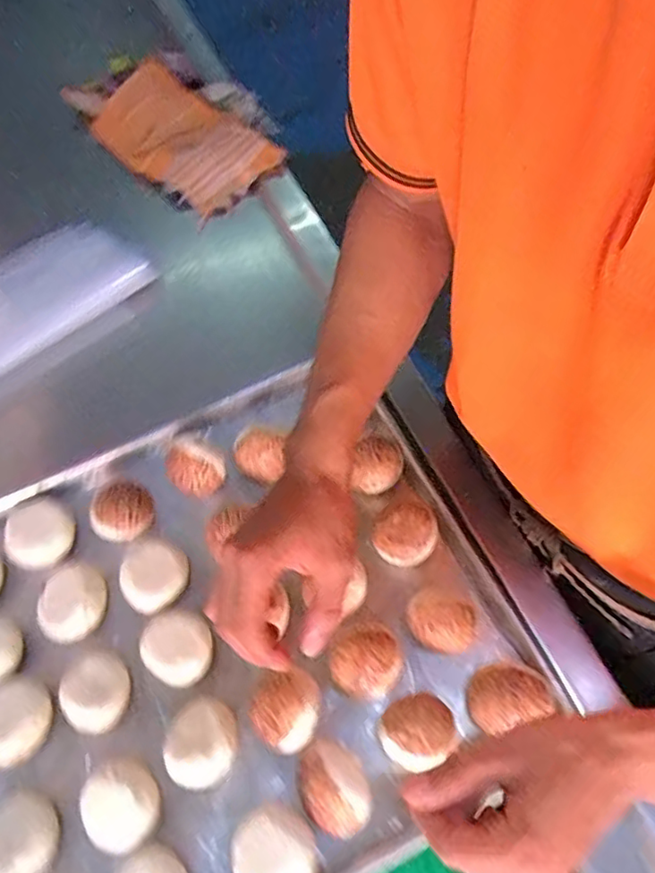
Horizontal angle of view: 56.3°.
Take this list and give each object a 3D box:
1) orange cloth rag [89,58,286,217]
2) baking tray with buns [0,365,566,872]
[{"bbox_3d":[-0.207,-0.410,0.819,0.162,0.020,0.304,-41,65,-16],"label":"orange cloth rag"},{"bbox_3d":[-0.165,0.194,0.487,0.602,0.047,0.399,-25,61,-8],"label":"baking tray with buns"}]

